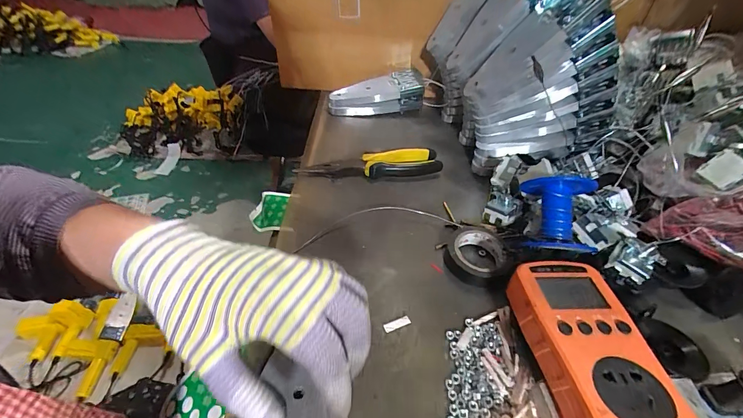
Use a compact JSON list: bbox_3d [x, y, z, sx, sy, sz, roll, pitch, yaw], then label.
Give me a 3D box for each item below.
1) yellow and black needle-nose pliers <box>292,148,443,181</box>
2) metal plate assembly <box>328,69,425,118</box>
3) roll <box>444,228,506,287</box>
[{"bbox_3d":[-0.001,-0.057,0.453,0.186,0.022,0.039,-7,42,-10],"label":"yellow and black needle-nose pliers"},{"bbox_3d":[0.007,-0.198,0.599,0.164,0.062,0.048,-5,42,-9],"label":"metal plate assembly"},{"bbox_3d":[0.105,0.046,0.342,0.055,0.021,0.057,12,42,10],"label":"roll"}]

